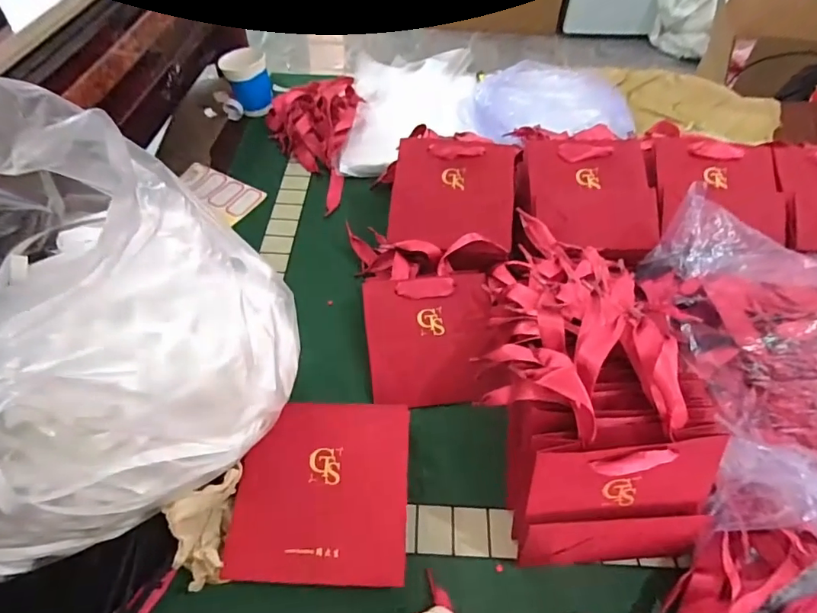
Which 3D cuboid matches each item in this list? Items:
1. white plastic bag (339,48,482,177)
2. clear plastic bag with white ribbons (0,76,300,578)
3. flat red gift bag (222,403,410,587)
[{"bbox_3d":[0.005,-0.318,0.776,0.194,0.057,0.284,2,52,-1],"label":"white plastic bag"},{"bbox_3d":[-0.259,0.017,0.317,0.309,0.251,0.237,15,53,10],"label":"clear plastic bag with white ribbons"},{"bbox_3d":[-0.071,0.152,0.417,0.140,0.008,0.144,3,60,-3],"label":"flat red gift bag"}]

